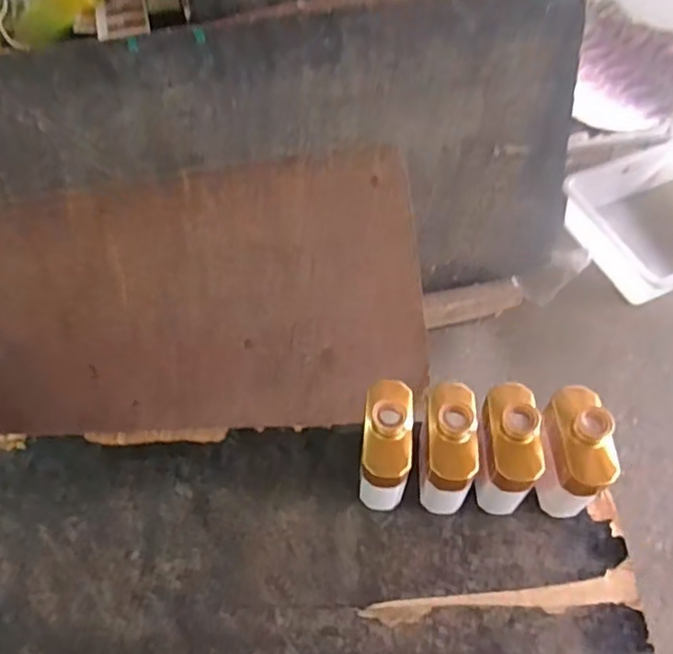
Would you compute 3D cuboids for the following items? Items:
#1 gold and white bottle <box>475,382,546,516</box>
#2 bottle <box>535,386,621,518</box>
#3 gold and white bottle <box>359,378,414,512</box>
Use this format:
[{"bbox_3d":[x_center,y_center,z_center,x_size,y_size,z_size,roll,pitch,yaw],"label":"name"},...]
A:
[{"bbox_3d":[0.195,0.142,0.690,0.060,0.157,0.116,0,57,3],"label":"gold and white bottle"},{"bbox_3d":[0.262,0.142,0.678,0.069,0.157,0.118,-5,57,0],"label":"bottle"},{"bbox_3d":[0.058,0.138,0.699,0.057,0.162,0.116,7,58,8],"label":"gold and white bottle"}]

